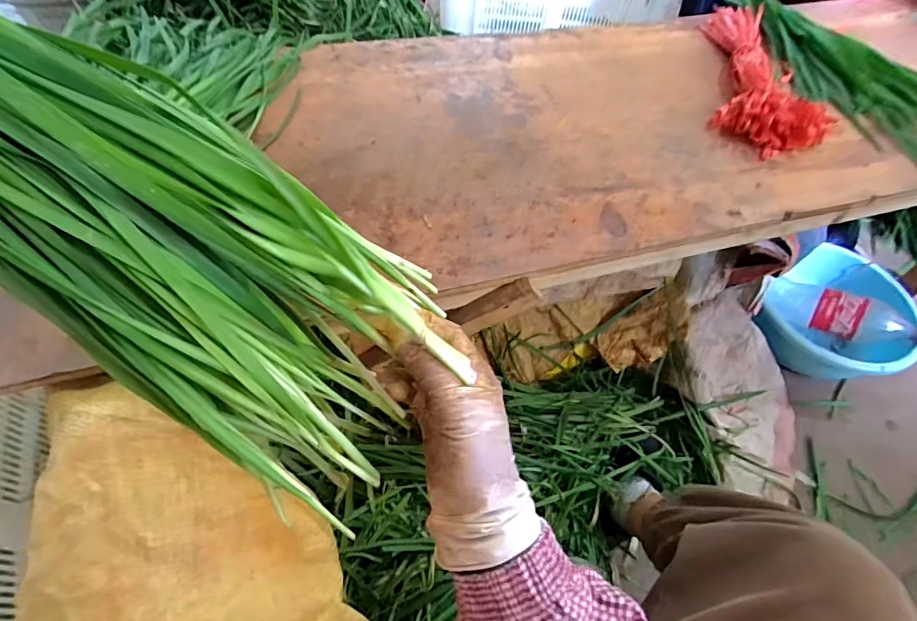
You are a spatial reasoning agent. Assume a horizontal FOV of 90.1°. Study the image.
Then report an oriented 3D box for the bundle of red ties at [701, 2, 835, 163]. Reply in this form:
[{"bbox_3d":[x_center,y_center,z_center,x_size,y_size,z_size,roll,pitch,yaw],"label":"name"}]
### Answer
[{"bbox_3d":[0.414,-0.337,0.634,0.121,0.046,0.341,12,56,3],"label":"bundle of red ties"}]

